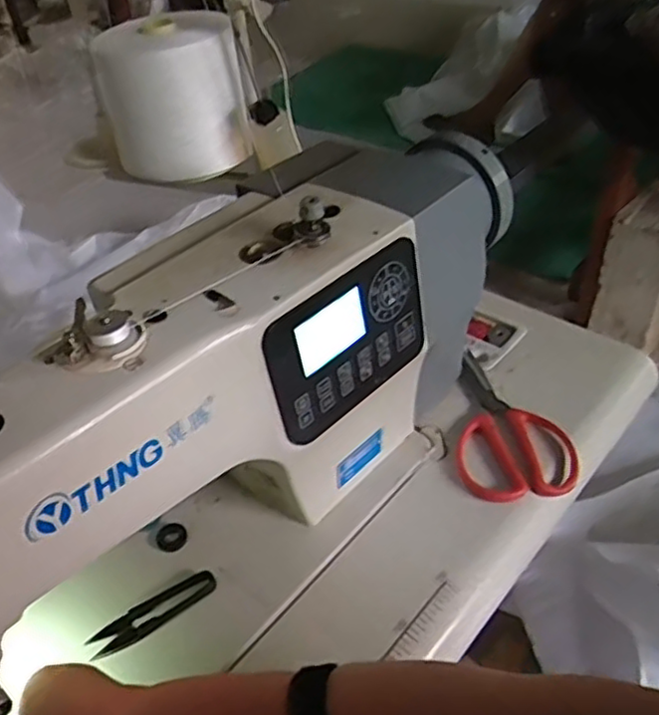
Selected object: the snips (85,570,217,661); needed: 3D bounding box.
[{"bbox_3d":[-0.132,0.190,0.510,0.097,0.006,0.027,-28,46,-24],"label":"snips"}]

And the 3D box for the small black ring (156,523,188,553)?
[{"bbox_3d":[-0.129,0.148,0.558,0.025,0.006,0.024,-3,41,2],"label":"small black ring"}]

